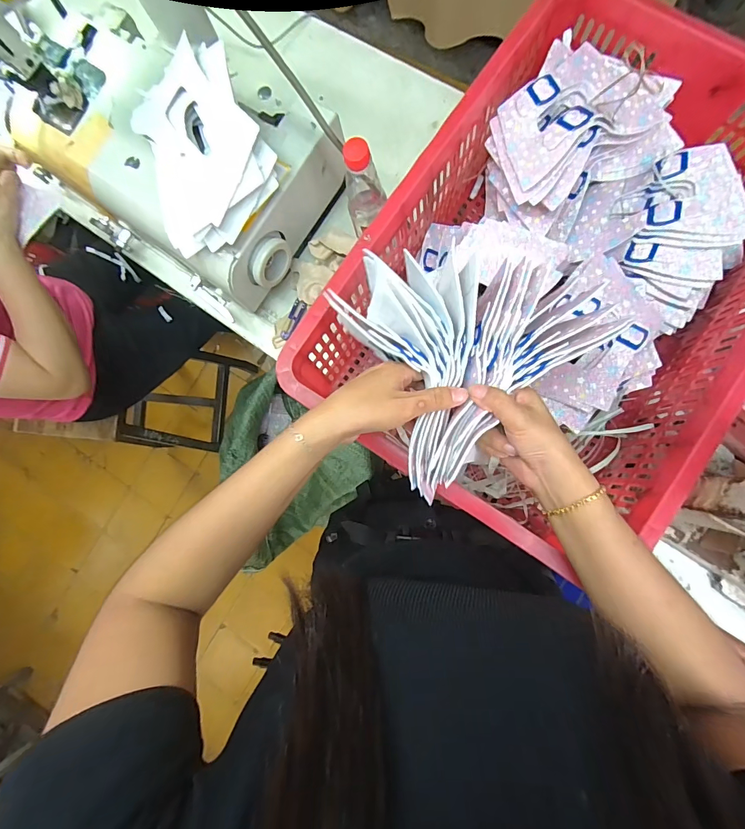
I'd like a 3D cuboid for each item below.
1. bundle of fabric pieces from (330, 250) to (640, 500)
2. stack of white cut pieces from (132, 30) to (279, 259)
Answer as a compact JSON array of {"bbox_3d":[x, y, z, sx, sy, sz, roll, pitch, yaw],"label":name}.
[{"bbox_3d":[0.095,-0.070,0.333,0.228,0.079,0.193,-31,83,4],"label":"bundle of fabric pieces"},{"bbox_3d":[-0.213,-0.317,0.477,0.160,0.081,0.193,-21,84,5],"label":"stack of white cut pieces"}]

